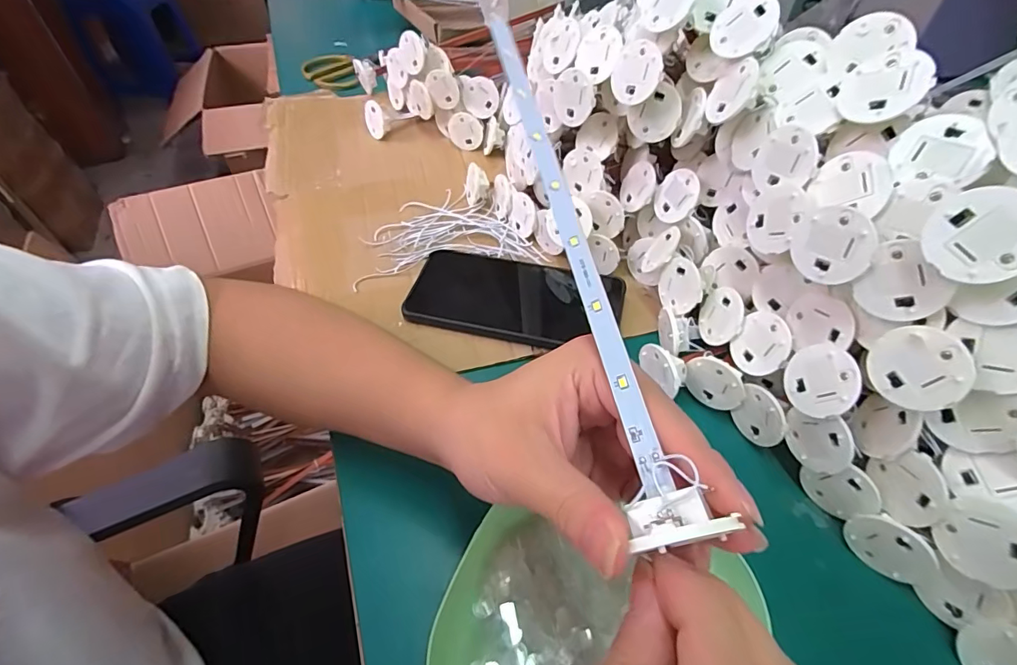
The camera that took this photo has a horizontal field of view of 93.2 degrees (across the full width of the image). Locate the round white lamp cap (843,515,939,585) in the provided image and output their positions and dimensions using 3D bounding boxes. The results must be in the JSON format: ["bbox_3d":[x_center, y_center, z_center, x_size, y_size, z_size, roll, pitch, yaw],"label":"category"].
[{"bbox_3d":[0.197,0.112,0.249,0.006,0.038,0.037,-32,57,-24],"label":"round white lamp cap"}]

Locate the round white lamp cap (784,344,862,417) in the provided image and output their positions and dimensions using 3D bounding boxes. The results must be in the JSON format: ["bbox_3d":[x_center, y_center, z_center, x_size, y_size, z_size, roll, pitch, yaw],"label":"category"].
[{"bbox_3d":[0.167,0.026,0.258,0.004,0.037,0.036,8,3,-28],"label":"round white lamp cap"}]

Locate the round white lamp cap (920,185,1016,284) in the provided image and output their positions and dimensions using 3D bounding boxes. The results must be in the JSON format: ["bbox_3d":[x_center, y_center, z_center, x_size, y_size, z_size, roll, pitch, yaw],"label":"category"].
[{"bbox_3d":[0.198,-0.040,0.201,0.004,0.037,0.038,-12,84,-54],"label":"round white lamp cap"}]

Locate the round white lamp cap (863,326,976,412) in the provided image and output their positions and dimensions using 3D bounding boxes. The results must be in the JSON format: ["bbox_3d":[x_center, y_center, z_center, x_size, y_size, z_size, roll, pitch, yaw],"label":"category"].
[{"bbox_3d":[0.190,0.017,0.224,0.004,0.038,0.037,-7,76,-33],"label":"round white lamp cap"}]

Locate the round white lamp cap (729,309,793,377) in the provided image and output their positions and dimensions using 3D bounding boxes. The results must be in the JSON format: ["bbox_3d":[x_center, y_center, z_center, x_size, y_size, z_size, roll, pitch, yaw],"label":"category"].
[{"bbox_3d":[0.155,0.007,0.294,0.004,0.038,0.033,6,33,-33],"label":"round white lamp cap"}]

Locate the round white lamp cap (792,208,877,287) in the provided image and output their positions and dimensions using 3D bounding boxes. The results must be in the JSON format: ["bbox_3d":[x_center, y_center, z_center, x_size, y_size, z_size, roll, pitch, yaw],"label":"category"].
[{"bbox_3d":[0.163,-0.042,0.243,0.004,0.039,0.034,-13,57,-30],"label":"round white lamp cap"}]

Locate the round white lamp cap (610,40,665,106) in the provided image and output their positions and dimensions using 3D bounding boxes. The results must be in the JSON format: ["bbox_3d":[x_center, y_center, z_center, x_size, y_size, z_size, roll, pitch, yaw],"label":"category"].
[{"bbox_3d":[0.086,-0.176,0.327,0.006,0.037,0.037,-11,89,-45],"label":"round white lamp cap"}]

